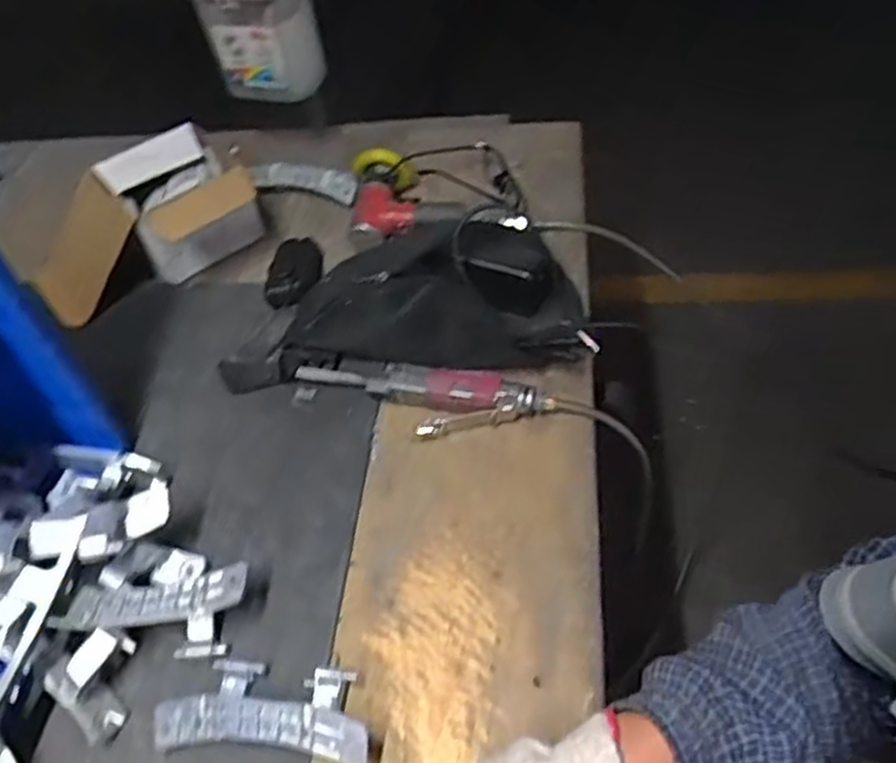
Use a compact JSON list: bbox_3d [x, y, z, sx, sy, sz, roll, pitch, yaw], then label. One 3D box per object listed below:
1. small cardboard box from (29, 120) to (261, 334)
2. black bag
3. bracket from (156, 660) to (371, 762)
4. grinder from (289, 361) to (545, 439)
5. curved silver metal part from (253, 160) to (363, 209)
[{"bbox_3d":[-0.355,-0.186,0.875,0.256,0.106,0.150,-20,49,-11],"label":"small cardboard box"},{"bbox_3d":[-0.045,-0.101,0.762,0.338,0.092,0.205,-1,48,6],"label":"black bag"},{"bbox_3d":[-0.123,0.222,0.517,0.150,0.037,0.061,2,49,9],"label":"bracket"},{"bbox_3d":[-0.032,0.015,0.691,0.245,0.035,0.069,7,50,12],"label":"grinder"},{"bbox_3d":[-0.180,-0.252,0.948,0.159,0.039,0.013,16,24,26],"label":"curved silver metal part"}]

